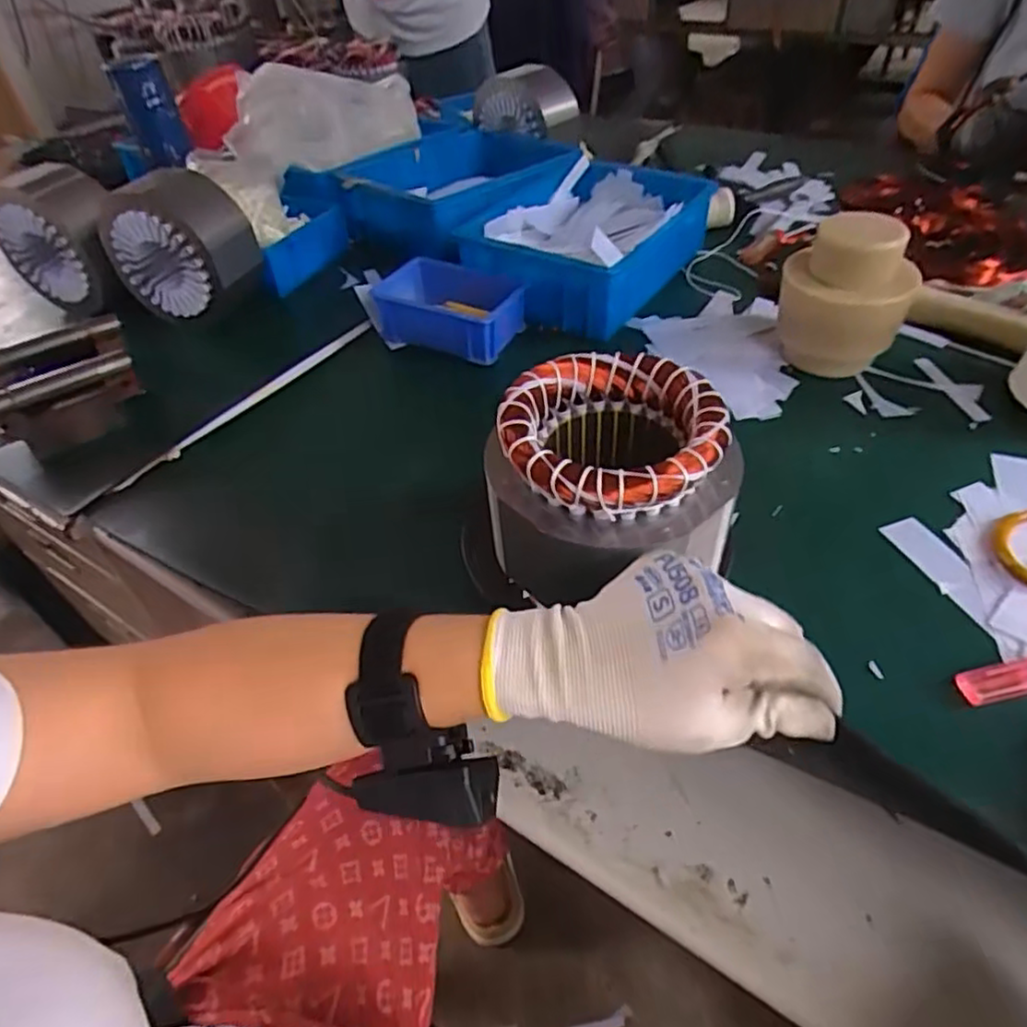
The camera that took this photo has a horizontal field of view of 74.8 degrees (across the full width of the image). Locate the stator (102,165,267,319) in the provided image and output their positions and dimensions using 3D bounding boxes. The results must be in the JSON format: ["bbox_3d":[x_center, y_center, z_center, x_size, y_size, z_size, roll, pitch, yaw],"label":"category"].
[{"bbox_3d":[-0.364,-0.291,0.735,0.153,0.126,0.081,16,49,20],"label":"stator"}]

